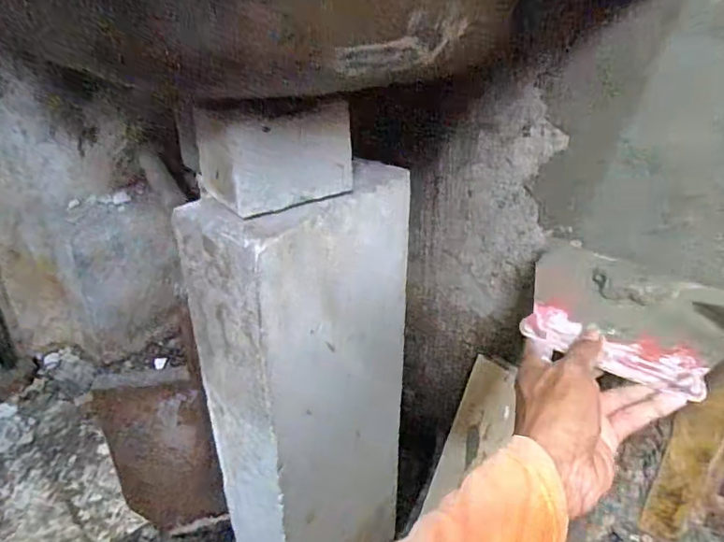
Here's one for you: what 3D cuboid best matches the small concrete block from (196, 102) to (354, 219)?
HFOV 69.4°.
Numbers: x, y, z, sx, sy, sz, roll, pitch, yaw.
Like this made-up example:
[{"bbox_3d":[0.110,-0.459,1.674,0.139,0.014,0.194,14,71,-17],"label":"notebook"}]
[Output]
[{"bbox_3d":[-0.065,-0.093,0.407,0.112,0.072,0.055,-17,32,-26],"label":"small concrete block"}]

